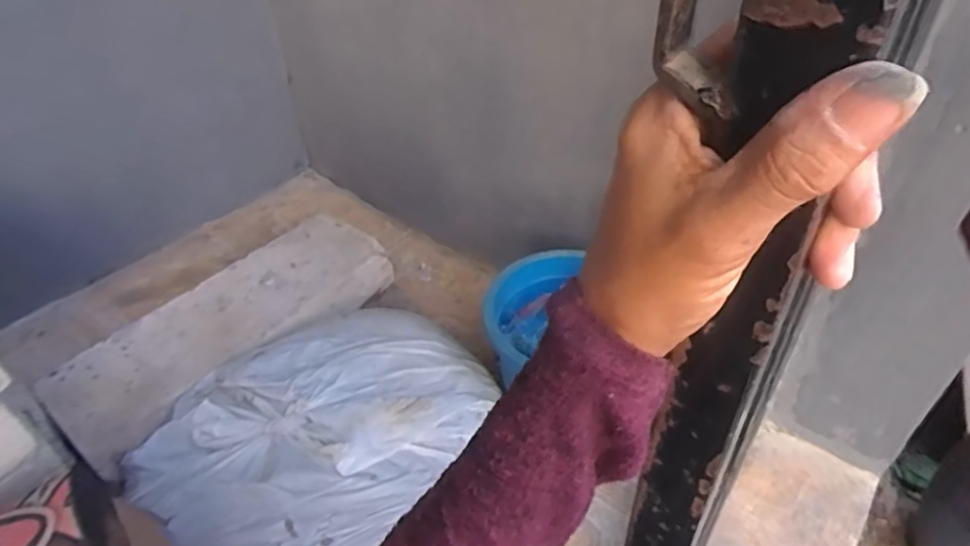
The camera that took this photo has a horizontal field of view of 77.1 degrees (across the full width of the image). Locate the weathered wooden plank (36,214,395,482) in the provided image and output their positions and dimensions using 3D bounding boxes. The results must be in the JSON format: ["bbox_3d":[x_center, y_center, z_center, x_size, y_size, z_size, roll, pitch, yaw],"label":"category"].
[{"bbox_3d":[-0.441,0.089,1.083,0.218,0.095,0.581,26,49,29],"label":"weathered wooden plank"}]

